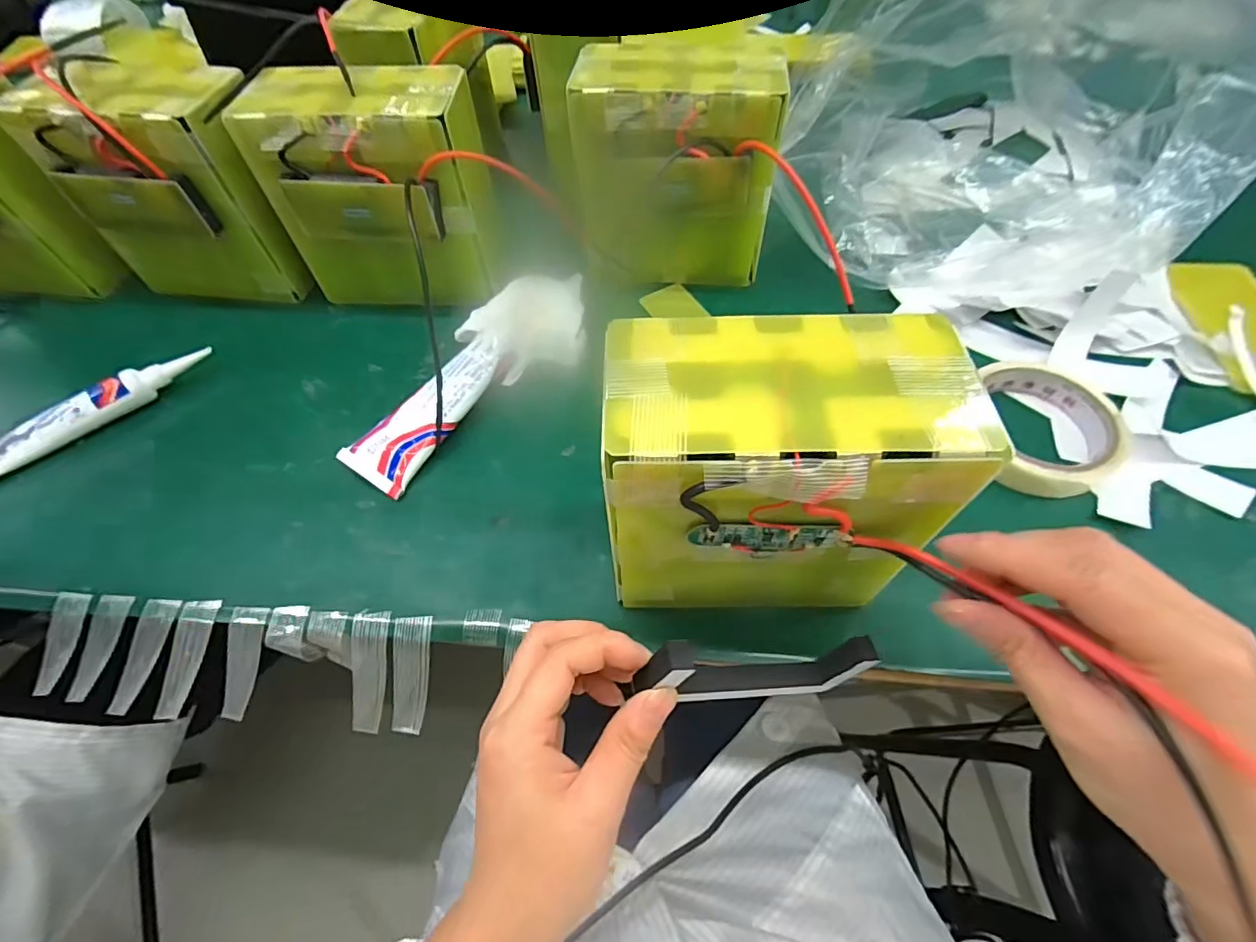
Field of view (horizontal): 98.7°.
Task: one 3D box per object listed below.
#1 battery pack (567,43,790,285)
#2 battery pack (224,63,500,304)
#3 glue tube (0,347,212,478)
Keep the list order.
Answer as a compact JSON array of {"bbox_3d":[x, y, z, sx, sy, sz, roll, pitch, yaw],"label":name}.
[{"bbox_3d":[0.033,-0.222,0.405,0.146,0.142,0.093,5,58,5],"label":"battery pack"},{"bbox_3d":[-0.179,-0.201,0.401,0.152,0.139,0.099,-4,58,-1],"label":"battery pack"},{"bbox_3d":[-0.378,-0.046,0.383,0.153,0.026,0.030,-34,63,-18],"label":"glue tube"}]

